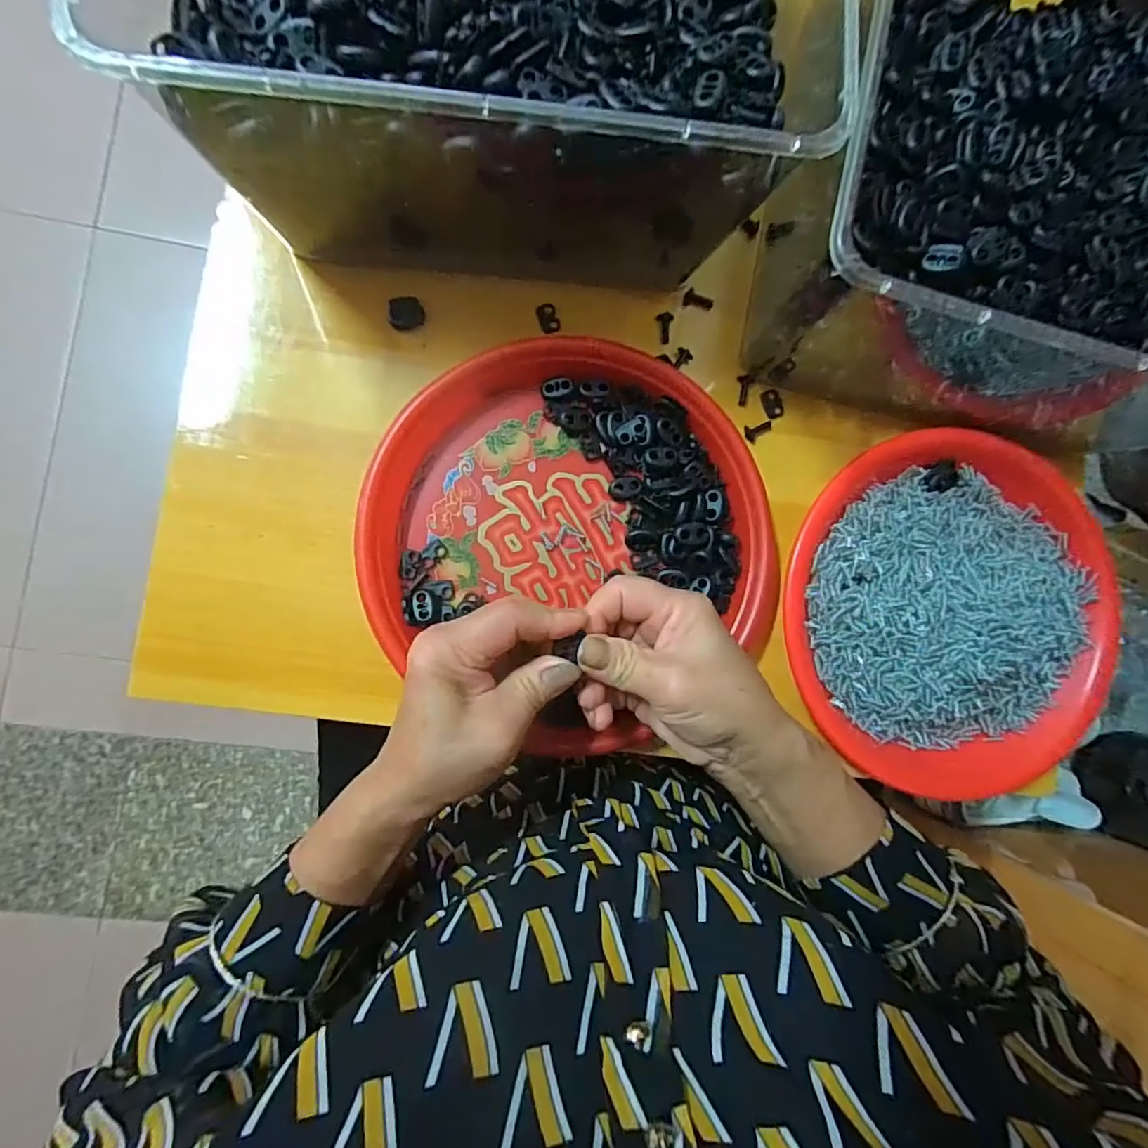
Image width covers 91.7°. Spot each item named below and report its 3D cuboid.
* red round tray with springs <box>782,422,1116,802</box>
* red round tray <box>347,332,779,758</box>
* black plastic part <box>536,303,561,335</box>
[{"bbox_3d":[0.243,0.024,0.352,0.223,0.032,0.219,7,87,-6],"label":"red round tray with springs"},{"bbox_3d":[0.000,-0.022,0.335,0.225,0.027,0.230,0,87,-7],"label":"red round tray"},{"bbox_3d":[-0.016,-0.162,0.353,0.013,0.006,0.017,-23,90,-7],"label":"black plastic part"}]

